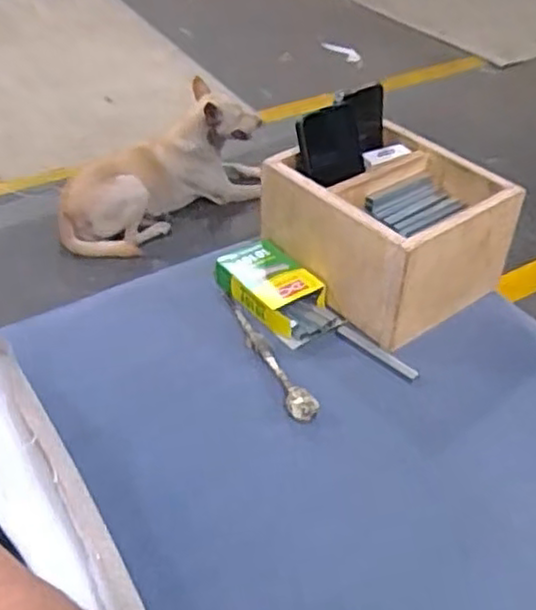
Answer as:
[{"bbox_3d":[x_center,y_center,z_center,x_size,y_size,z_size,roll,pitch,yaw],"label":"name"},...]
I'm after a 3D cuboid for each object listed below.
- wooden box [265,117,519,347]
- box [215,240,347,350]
[{"bbox_3d":[0.137,-0.093,0.810,0.207,0.126,0.227,-26,48,-28],"label":"wooden box"},{"bbox_3d":[0.007,-0.017,0.789,0.084,0.031,0.156,-28,49,-30],"label":"box"}]

